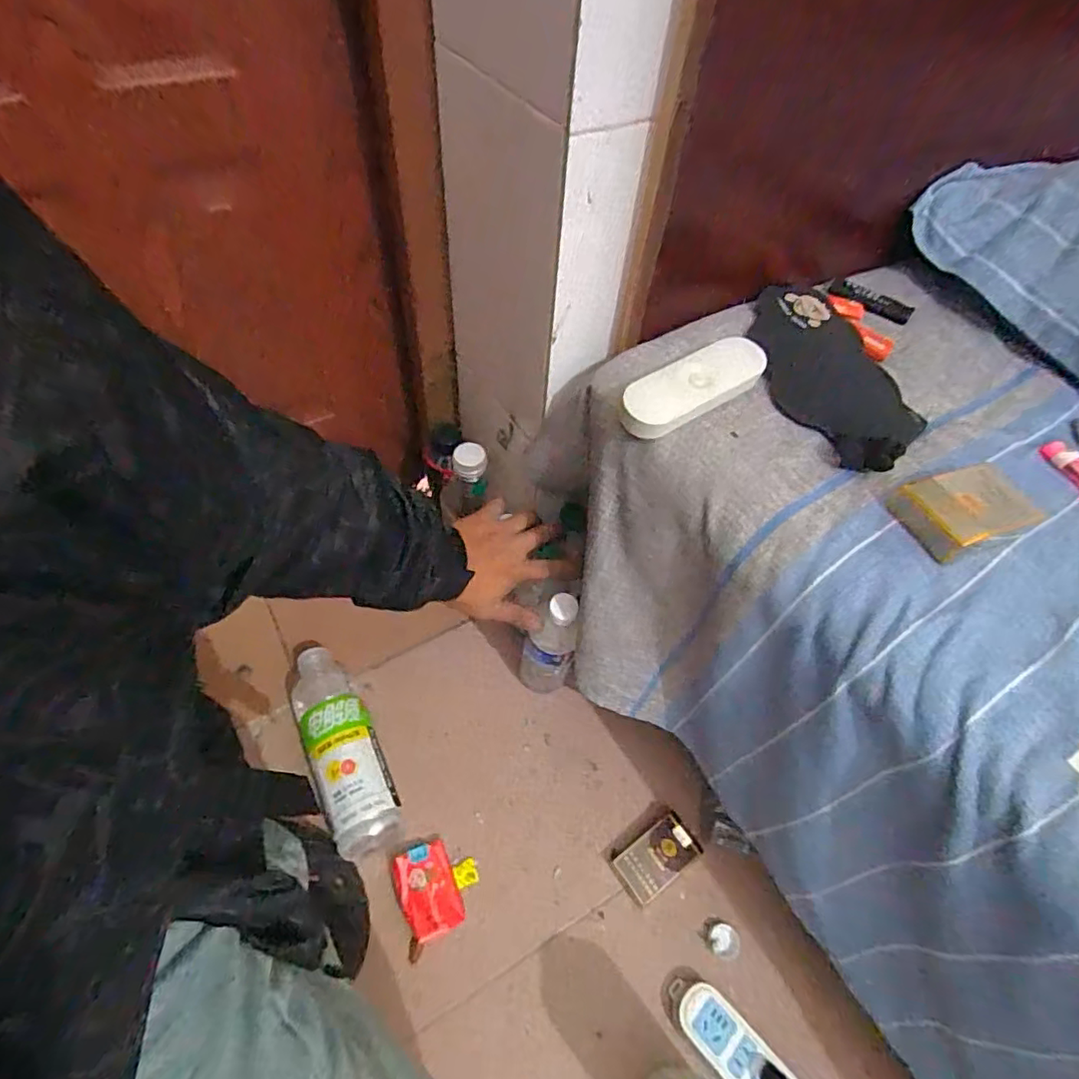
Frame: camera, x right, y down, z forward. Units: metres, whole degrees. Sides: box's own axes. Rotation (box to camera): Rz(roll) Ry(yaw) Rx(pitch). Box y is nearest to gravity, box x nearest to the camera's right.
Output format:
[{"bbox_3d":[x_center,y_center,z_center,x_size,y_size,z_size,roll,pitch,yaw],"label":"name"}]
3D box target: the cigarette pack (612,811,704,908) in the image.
[{"bbox_3d":[0.134,0.365,0.682,0.093,0.025,0.053,-28,62,-20],"label":"cigarette pack"}]

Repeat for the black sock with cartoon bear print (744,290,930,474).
[{"bbox_3d":[0.243,-0.142,0.498,0.106,0.027,0.195,-18,58,-15],"label":"black sock with cartoon bear print"}]

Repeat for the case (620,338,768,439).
[{"bbox_3d":[0.123,-0.123,0.471,0.129,0.019,0.043,-29,62,-21],"label":"case"}]

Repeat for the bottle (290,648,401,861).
[{"bbox_3d":[-0.237,0.245,0.714,0.077,0.086,0.250,-24,60,-18],"label":"bottle"}]

